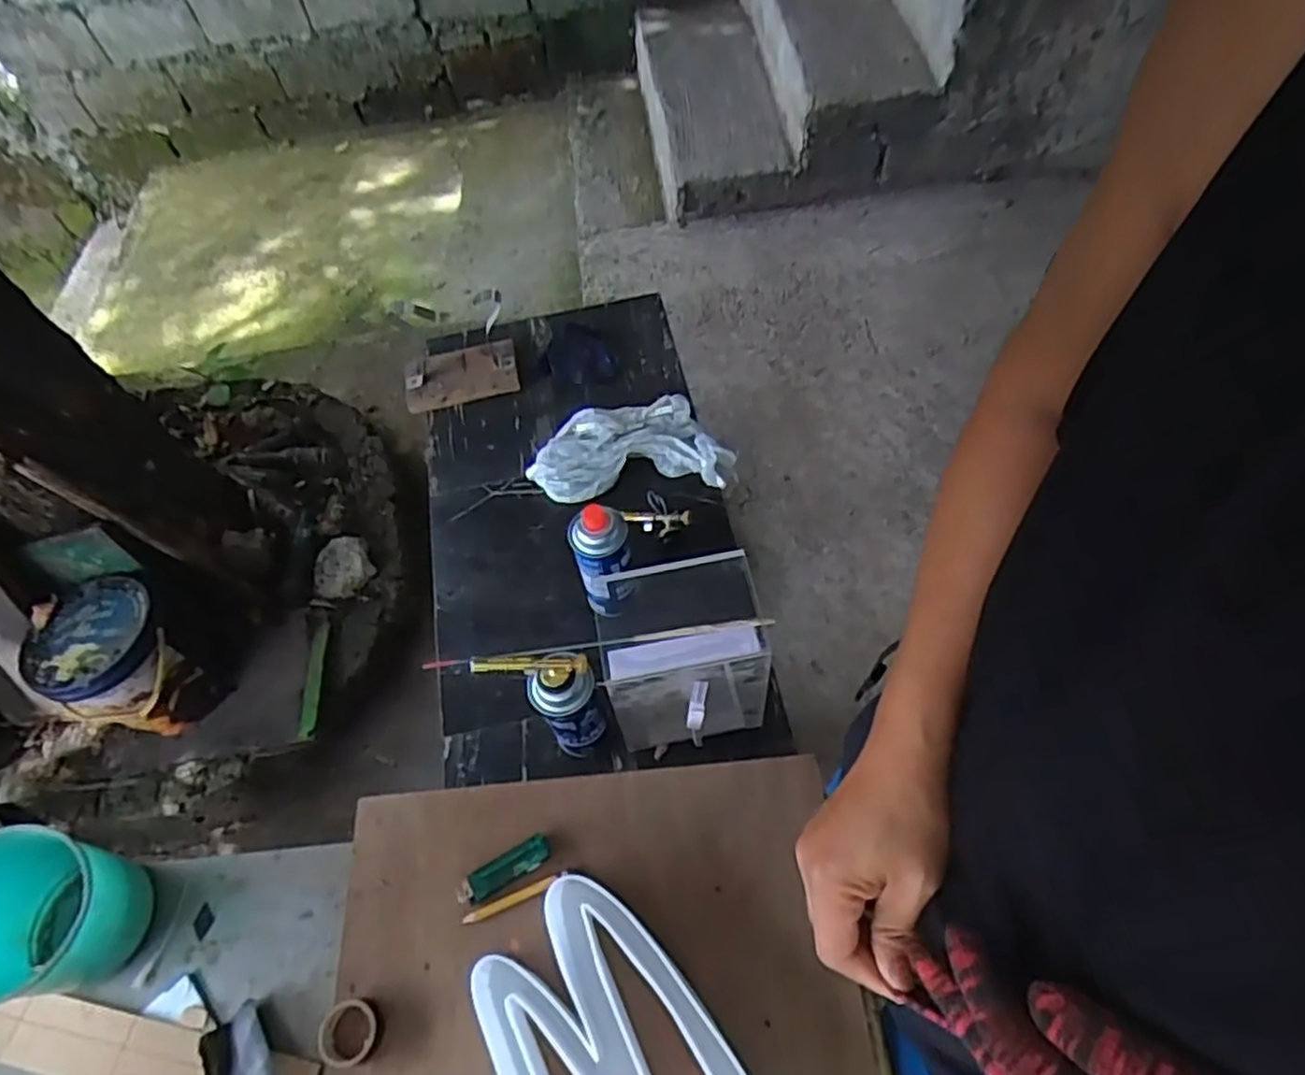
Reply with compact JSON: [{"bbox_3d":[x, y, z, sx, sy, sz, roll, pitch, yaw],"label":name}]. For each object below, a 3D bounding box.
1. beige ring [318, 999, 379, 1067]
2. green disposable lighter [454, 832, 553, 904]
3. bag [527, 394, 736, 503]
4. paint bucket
[{"bbox_3d":[-0.235,0.383,0.577,0.041,0.017,0.043,-2,59,3],"label":"beige ring"},{"bbox_3d":[-0.127,0.283,0.637,0.082,0.013,0.026,-28,61,-13],"label":"green disposable lighter"},{"bbox_3d":[-0.032,-0.128,1.073,0.278,0.053,0.122,-5,59,1],"label":"bag"},{"bbox_3d":[-0.938,0.220,1.331,0.222,0.218,0.206,-2,59,3],"label":"paint bucket"}]

